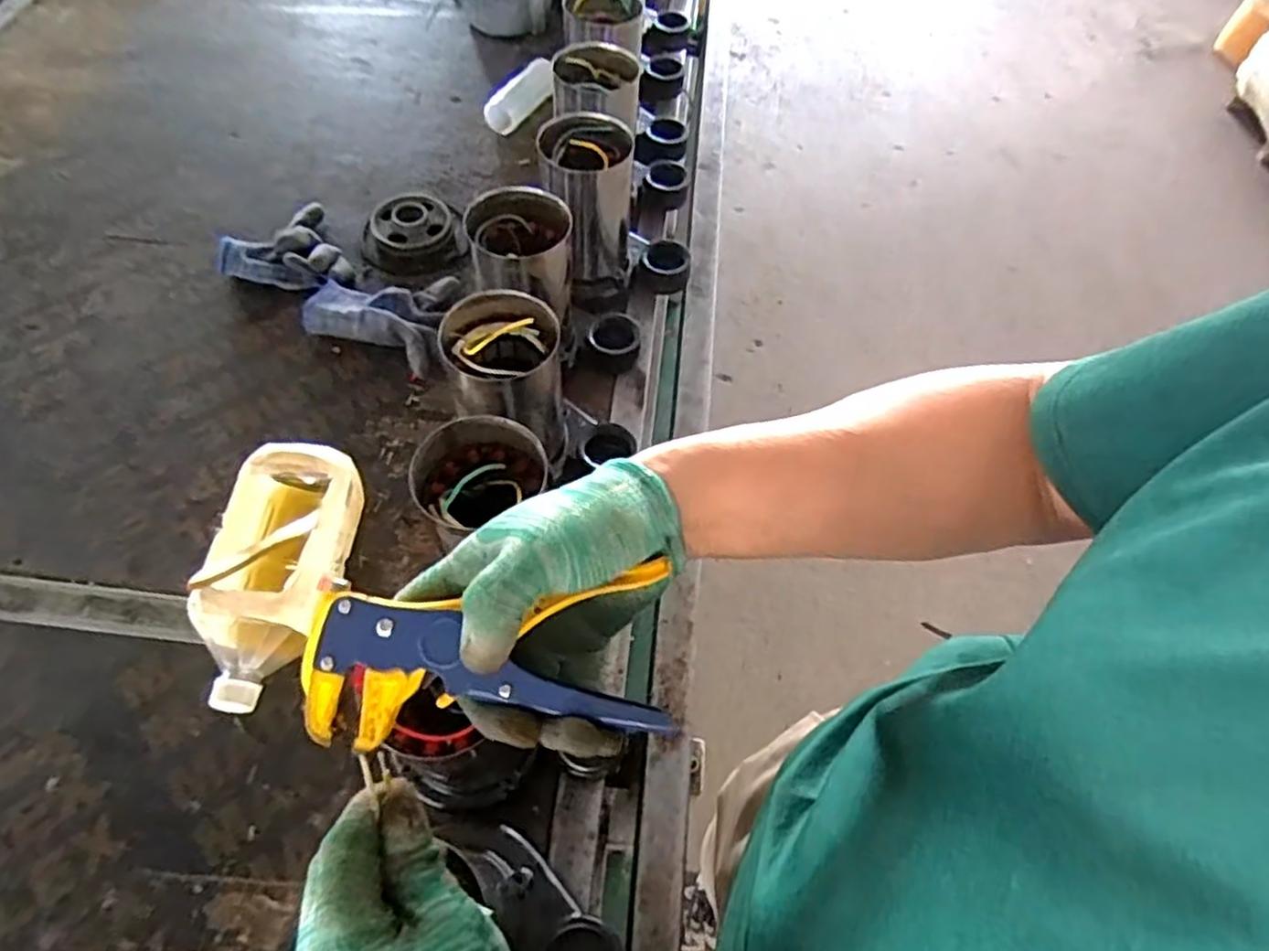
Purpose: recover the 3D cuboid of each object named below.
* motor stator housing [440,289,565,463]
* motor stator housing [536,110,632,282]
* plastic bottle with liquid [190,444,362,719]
[{"bbox_3d":[-0.106,-0.064,0.626,0.091,0.158,0.103,-4,60,-6],"label":"motor stator housing"},{"bbox_3d":[-0.048,-0.270,0.749,0.091,0.166,0.093,-1,60,-5],"label":"motor stator housing"},{"bbox_3d":[-0.283,0.079,0.577,0.095,0.081,0.207,5,60,-1],"label":"plastic bottle with liquid"}]

